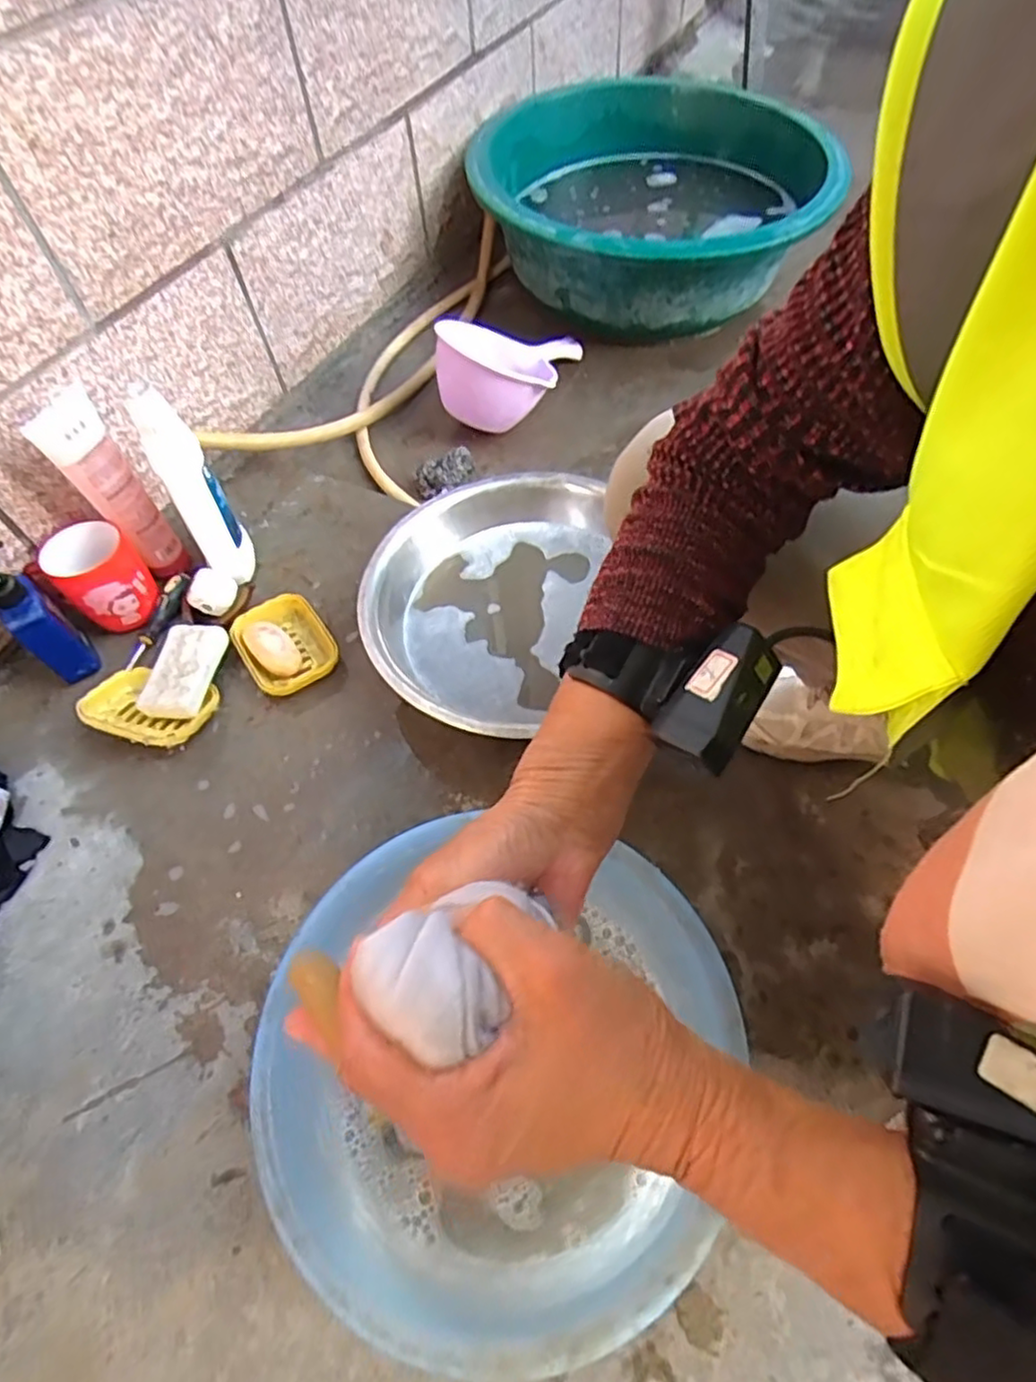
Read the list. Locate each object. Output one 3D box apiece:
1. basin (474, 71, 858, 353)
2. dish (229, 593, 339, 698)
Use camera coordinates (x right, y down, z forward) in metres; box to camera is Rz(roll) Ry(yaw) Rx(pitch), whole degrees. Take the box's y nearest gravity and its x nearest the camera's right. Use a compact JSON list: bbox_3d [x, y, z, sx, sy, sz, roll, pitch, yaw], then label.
[{"bbox_3d":[0.216,-0.798,1.118,0.533,0.192,0.536,0,60,0],"label":"basin"},{"bbox_3d":[-0.255,-0.051,0.736,0.092,0.028,0.119,-31,61,-16],"label":"dish"}]

